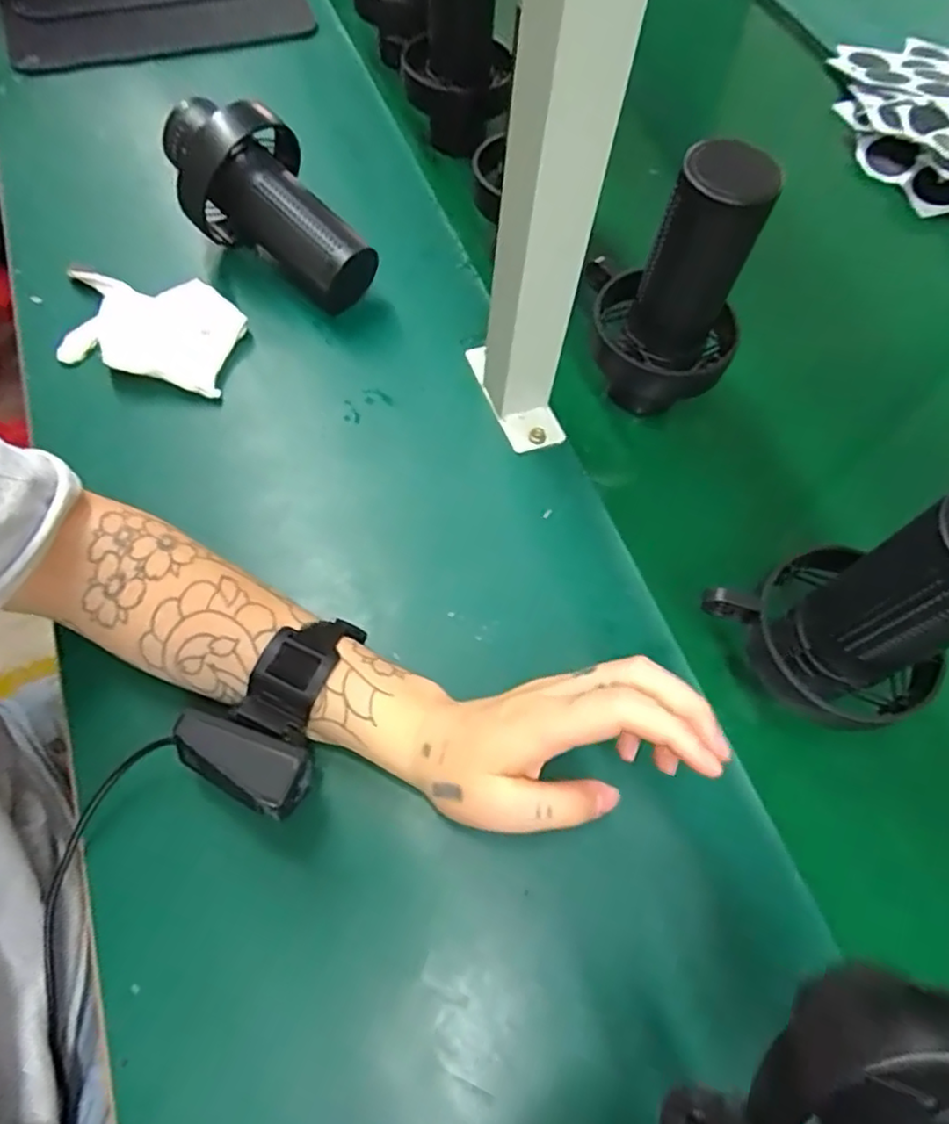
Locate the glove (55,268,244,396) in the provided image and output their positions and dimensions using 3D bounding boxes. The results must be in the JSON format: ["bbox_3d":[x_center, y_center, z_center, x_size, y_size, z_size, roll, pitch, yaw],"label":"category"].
[{"bbox_3d":[-0.241,-0.168,0.473,0.131,0.027,0.083,12,65,2],"label":"glove"}]

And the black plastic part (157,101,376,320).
[{"bbox_3d":[-0.152,-0.268,0.491,0.174,0.079,0.083,42,67,-6],"label":"black plastic part"}]

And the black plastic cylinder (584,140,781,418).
[{"bbox_3d":[0.125,-0.177,0.422,0.109,0.168,0.085,22,66,7],"label":"black plastic cylinder"}]

